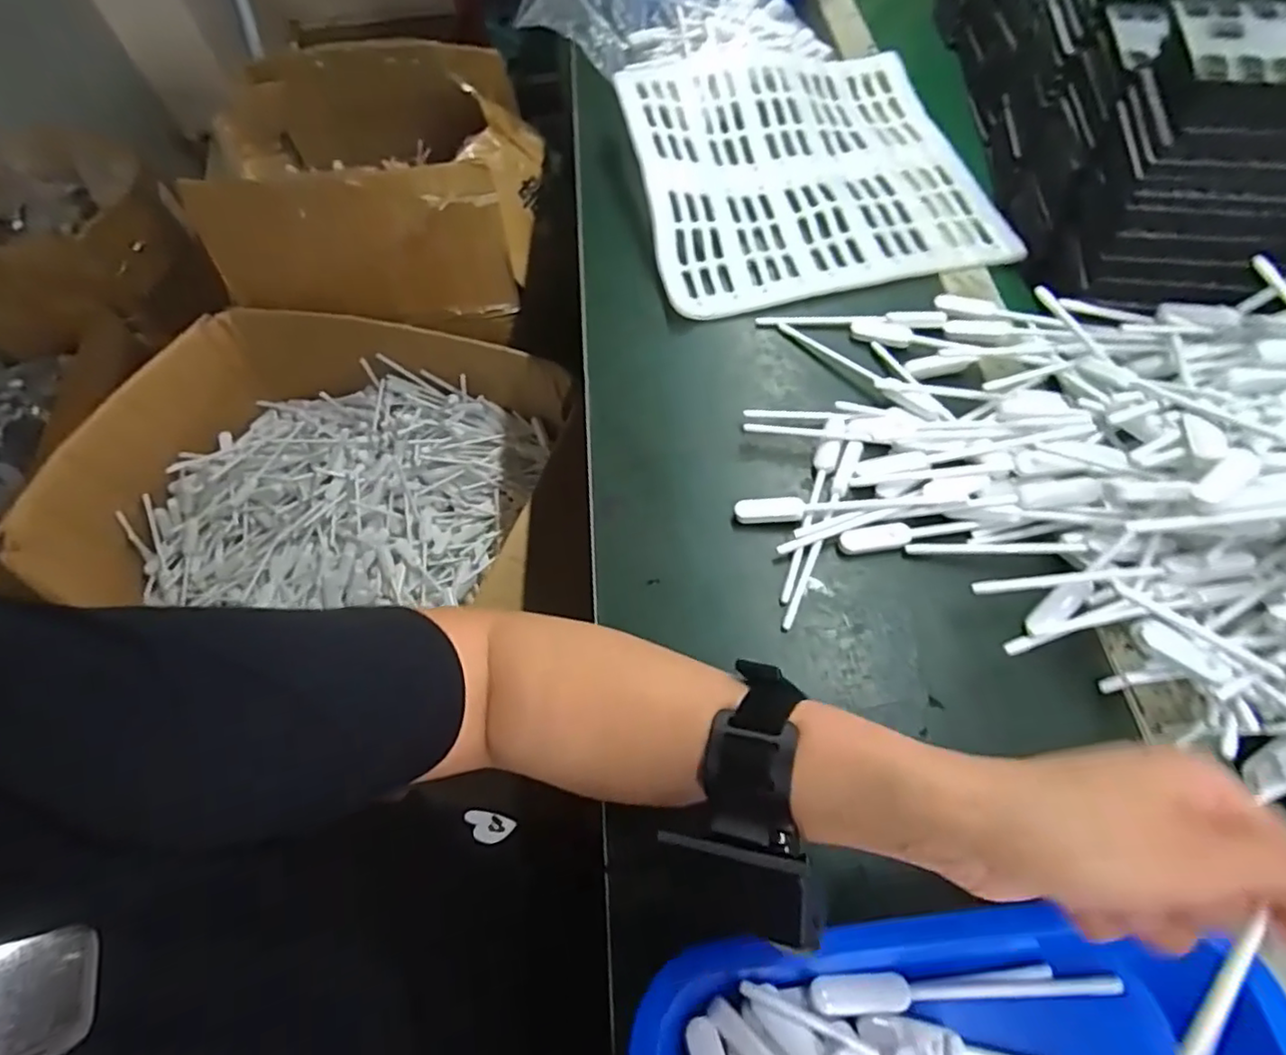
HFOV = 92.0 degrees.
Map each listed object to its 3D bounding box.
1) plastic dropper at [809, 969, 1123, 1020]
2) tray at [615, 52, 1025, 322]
[{"bbox_3d":[0.147,0.210,0.284,0.140,0.011,0.016,-5,62,1],"label":"plastic dropper"},{"bbox_3d":[0.142,-0.336,0.568,0.293,0.047,0.295,-11,62,-2],"label":"tray"}]

